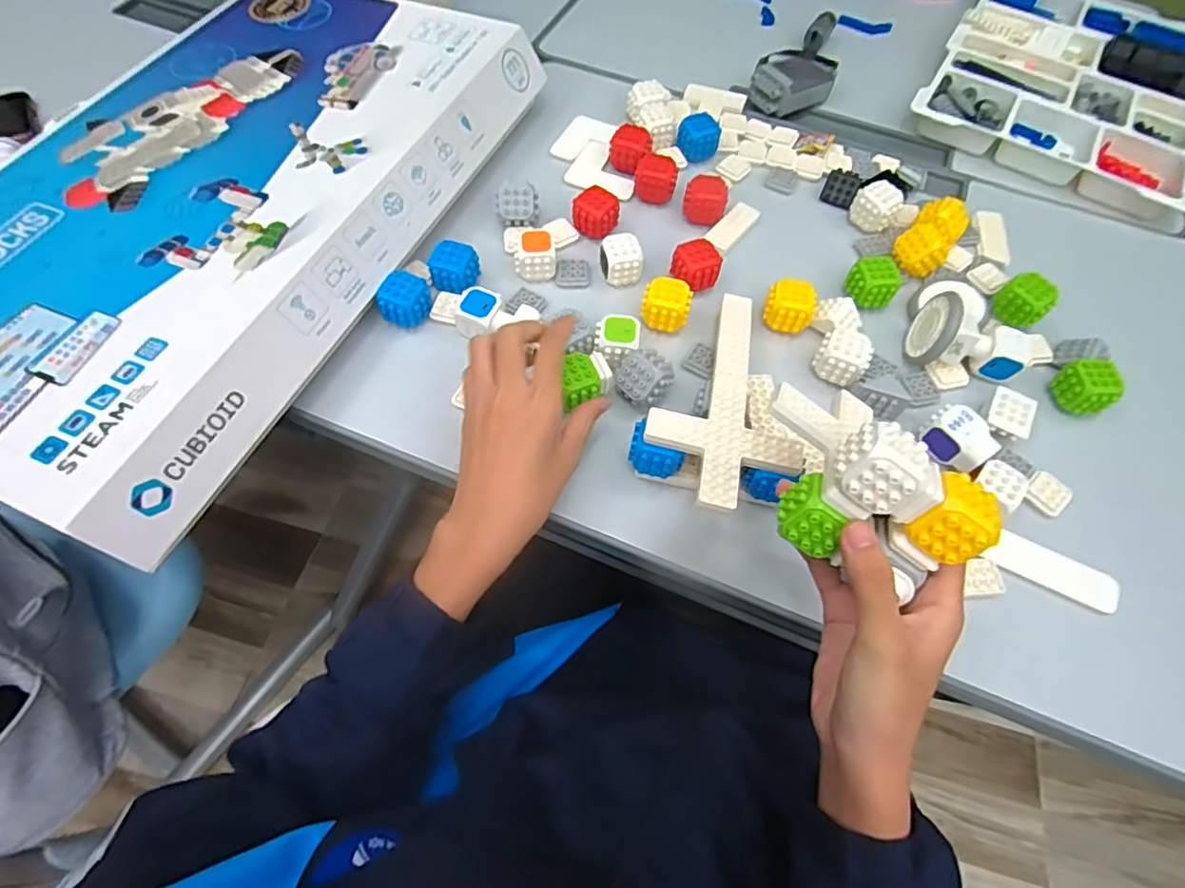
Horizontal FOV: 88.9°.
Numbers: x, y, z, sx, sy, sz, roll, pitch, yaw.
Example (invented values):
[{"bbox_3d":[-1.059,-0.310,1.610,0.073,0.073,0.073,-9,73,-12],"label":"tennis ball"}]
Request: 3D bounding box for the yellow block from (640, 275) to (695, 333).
[{"bbox_3d":[0.059,-0.112,0.485,0.038,0.032,0.030,9,61,2],"label":"yellow block"}]

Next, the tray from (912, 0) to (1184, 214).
[{"bbox_3d":[0.532,-0.411,0.664,0.261,0.036,0.371,30,64,13],"label":"tray"}]

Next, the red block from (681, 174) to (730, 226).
[{"bbox_3d":[0.103,-0.223,0.544,0.039,0.035,0.036,15,62,5],"label":"red block"}]

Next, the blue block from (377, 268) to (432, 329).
[{"bbox_3d":[-0.148,-0.113,0.477,0.035,0.030,0.035,12,61,4],"label":"blue block"}]

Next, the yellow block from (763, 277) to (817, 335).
[{"bbox_3d":[0.159,-0.111,0.486,0.037,0.032,0.028,13,62,4],"label":"yellow block"}]

